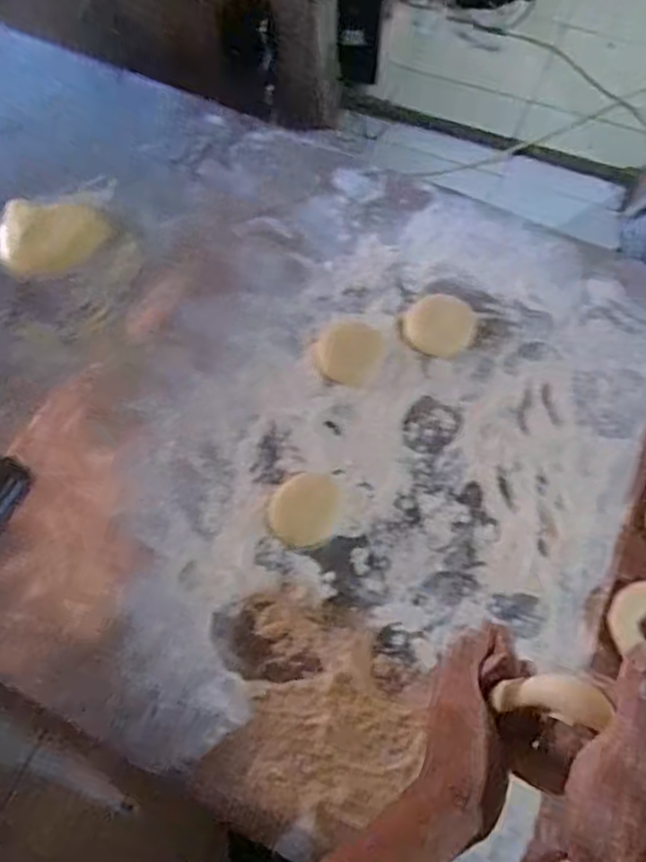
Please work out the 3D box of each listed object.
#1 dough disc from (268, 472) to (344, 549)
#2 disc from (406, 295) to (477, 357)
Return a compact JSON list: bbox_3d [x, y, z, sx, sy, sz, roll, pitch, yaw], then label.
[{"bbox_3d":[-0.014,0.066,0.566,0.057,0.004,0.065,15,65,8],"label":"dough disc"},{"bbox_3d":[0.112,-0.103,0.644,0.064,0.020,0.057,15,65,8],"label":"disc"}]

